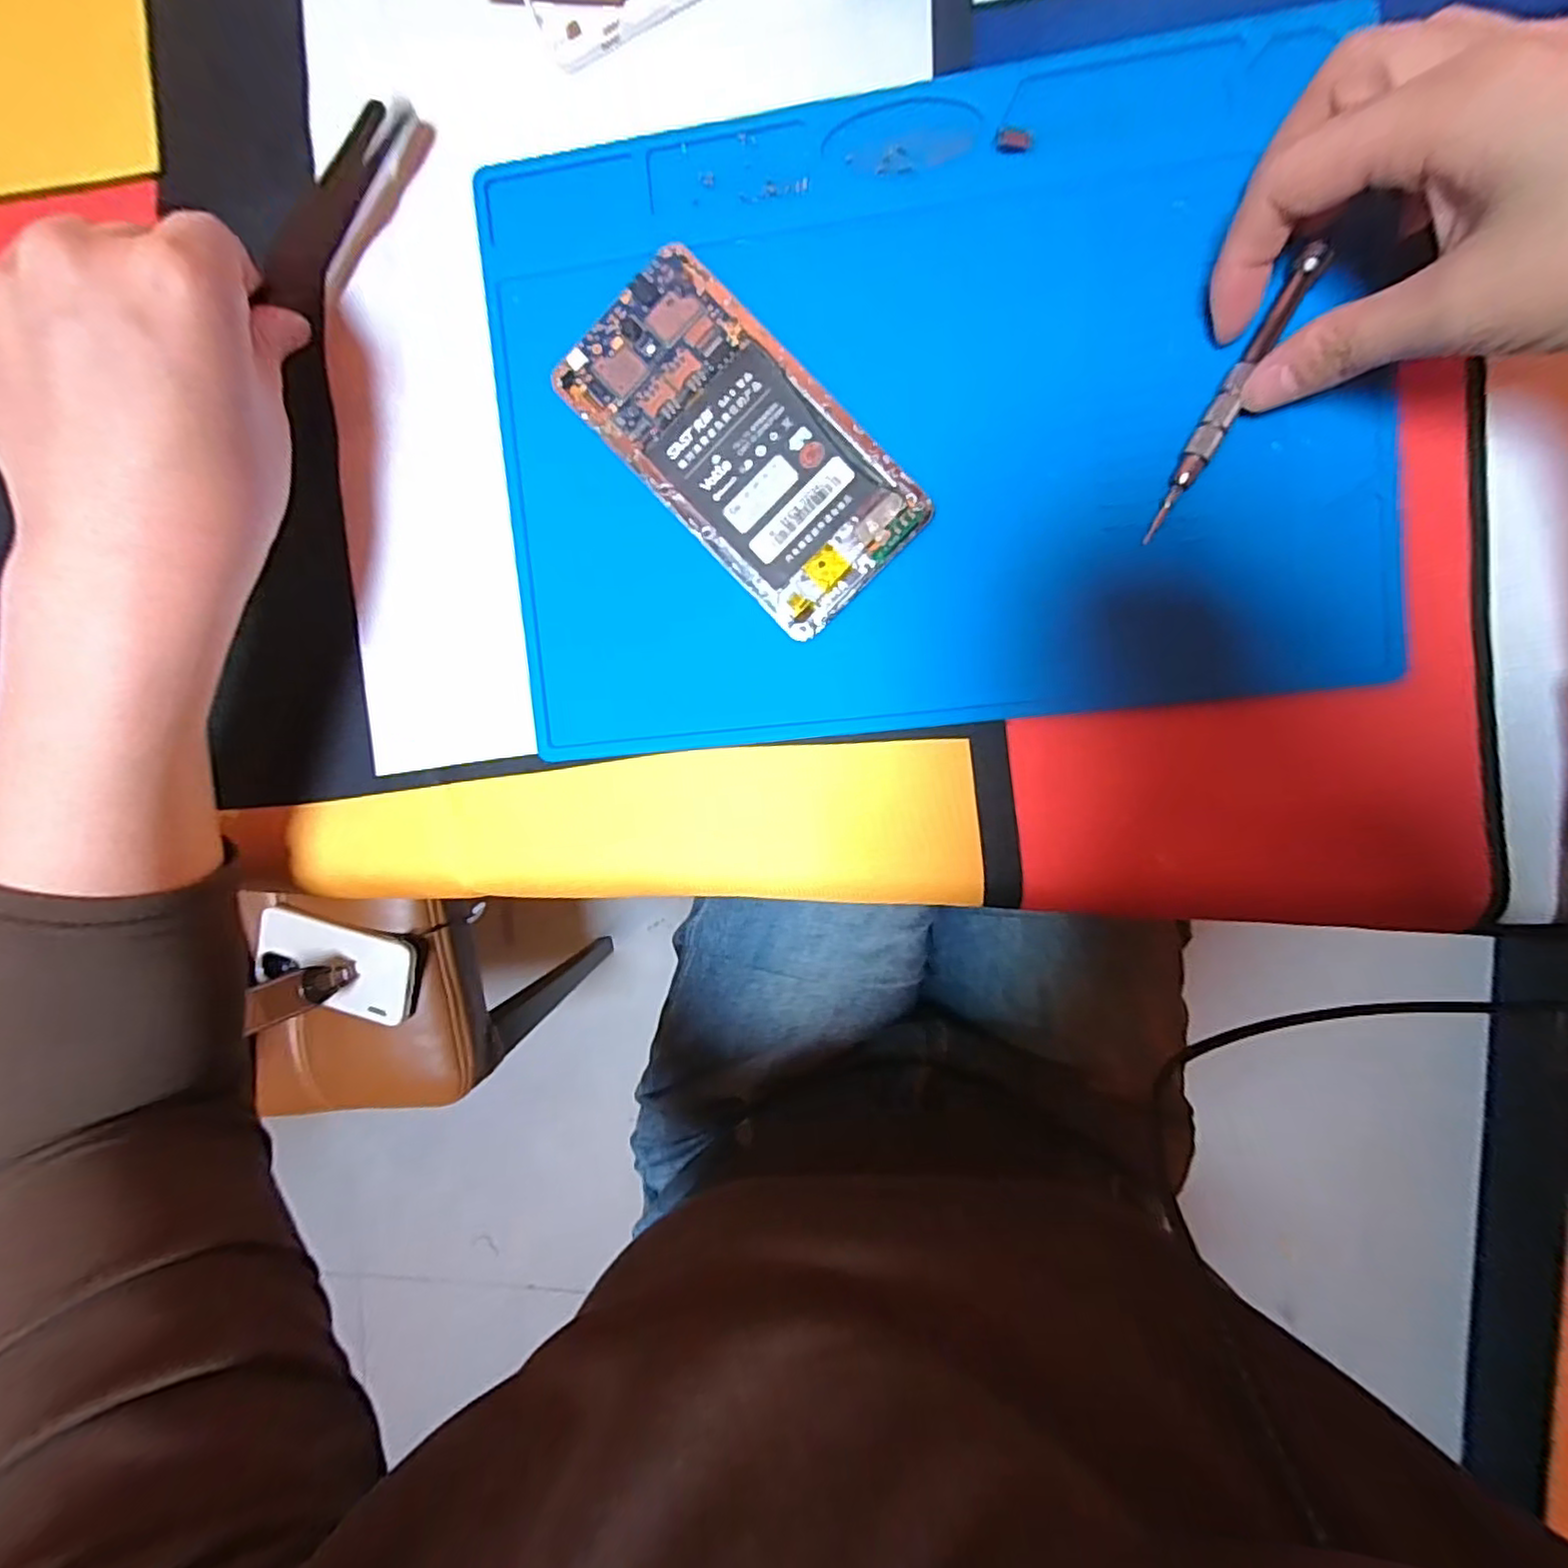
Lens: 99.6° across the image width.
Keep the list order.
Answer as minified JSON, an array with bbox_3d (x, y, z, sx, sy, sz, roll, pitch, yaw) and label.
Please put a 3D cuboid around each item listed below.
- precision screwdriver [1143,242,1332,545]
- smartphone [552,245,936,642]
[{"bbox_3d":[0.155,-0.134,0.230,0.009,0.007,0.102,28,99,3],"label":"precision screwdriver"},{"bbox_3d":[-0.017,-0.127,0.251,0.066,0.009,0.140,-44,89,6],"label":"smartphone"}]

